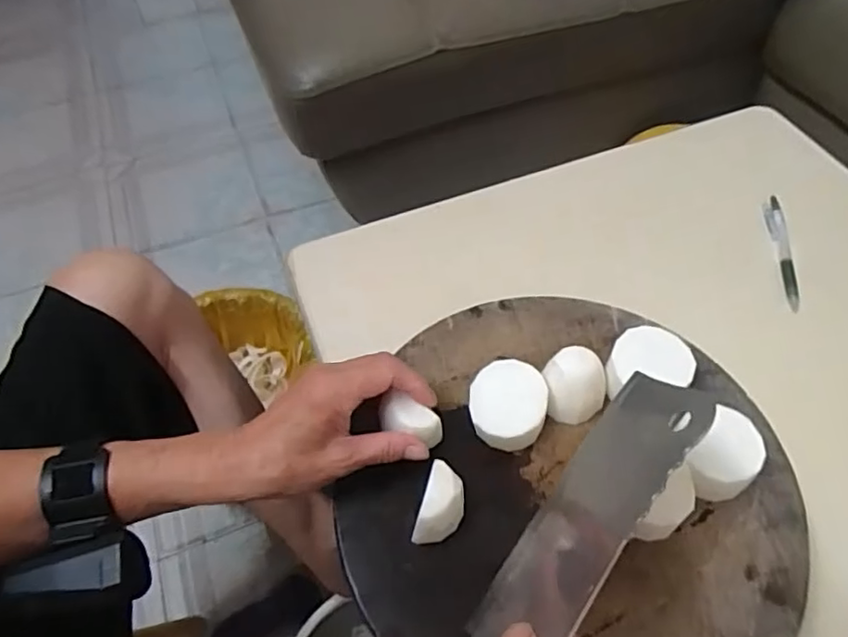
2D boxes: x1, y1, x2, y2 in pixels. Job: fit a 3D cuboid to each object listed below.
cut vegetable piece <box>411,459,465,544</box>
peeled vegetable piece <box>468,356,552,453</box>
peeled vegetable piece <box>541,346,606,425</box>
[{"bbox_3d":[0.012,0.121,0.386,0.026,0.034,0.045,16,57,14],"label":"cut vegetable piece"},{"bbox_3d":[0.059,0.062,0.430,0.052,0.033,0.055,-1,54,2],"label":"peeled vegetable piece"},{"bbox_3d":[0.106,0.047,0.433,0.037,0.038,0.045,-8,54,-3],"label":"peeled vegetable piece"}]

